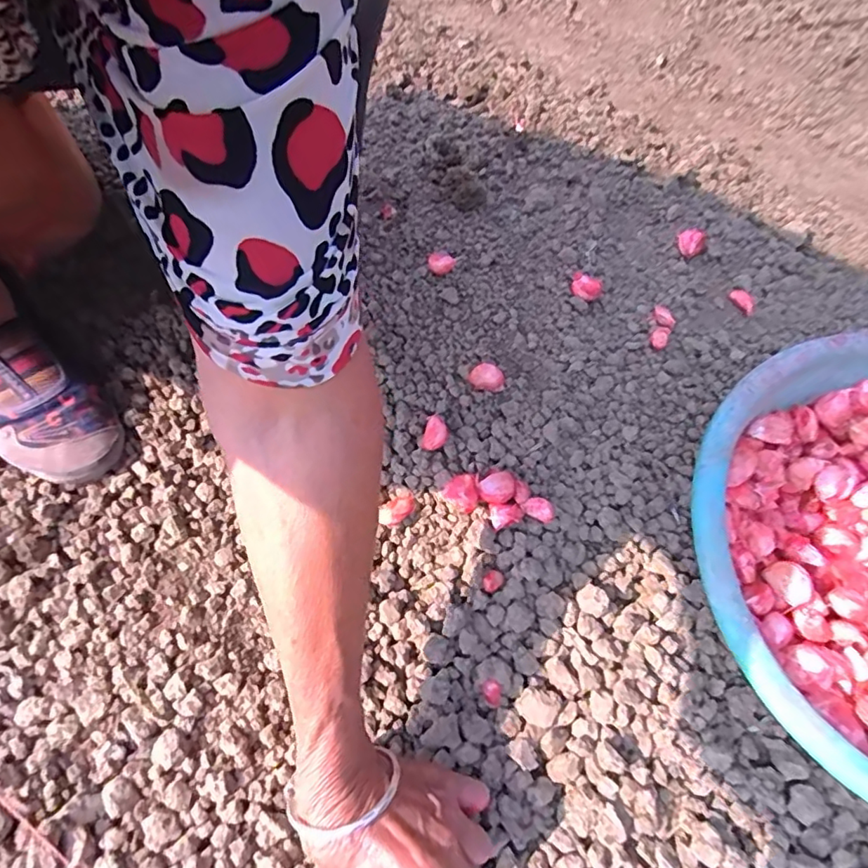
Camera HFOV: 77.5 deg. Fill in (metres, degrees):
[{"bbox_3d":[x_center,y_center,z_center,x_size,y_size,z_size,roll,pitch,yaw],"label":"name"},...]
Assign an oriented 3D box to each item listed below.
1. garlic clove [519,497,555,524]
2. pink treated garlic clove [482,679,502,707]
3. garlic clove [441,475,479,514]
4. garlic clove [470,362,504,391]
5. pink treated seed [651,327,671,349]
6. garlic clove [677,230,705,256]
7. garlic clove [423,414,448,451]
[{"bbox_3d":[0.088,0.063,0.455,0.027,0.014,0.019,31,68,11],"label":"garlic clove"},{"bbox_3d":[0.044,0.195,0.405,0.013,0.010,0.019,-8,66,-6],"label":"pink treated garlic clove"},{"bbox_3d":[0.024,0.052,0.454,0.025,0.029,0.031,-24,69,-13],"label":"garlic clove"},{"bbox_3d":[0.049,-0.053,0.506,0.031,0.014,0.024,14,66,3],"label":"garlic clove"},{"bbox_3d":[0.221,-0.094,0.528,0.016,0.011,0.021,32,68,11],"label":"pink treated seed"},{"bbox_3d":[0.280,-0.210,0.589,0.027,0.013,0.029,23,67,7],"label":"garlic clove"},{"bbox_3d":[0.002,0.000,0.475,0.019,0.021,0.030,13,66,3],"label":"garlic clove"}]

